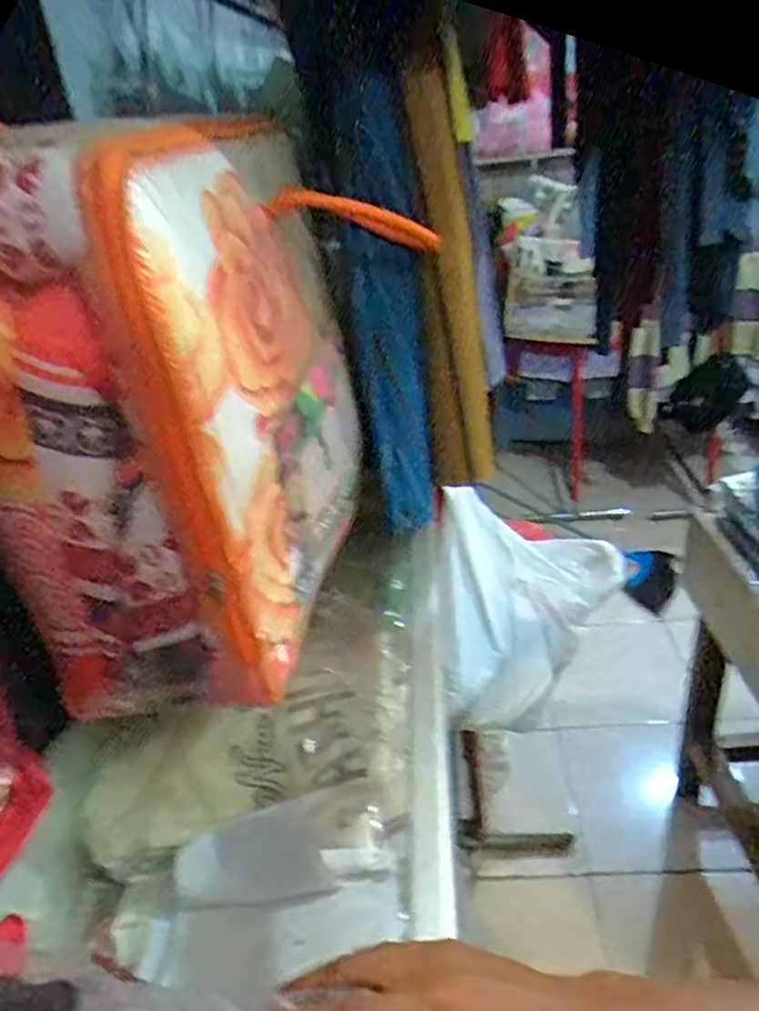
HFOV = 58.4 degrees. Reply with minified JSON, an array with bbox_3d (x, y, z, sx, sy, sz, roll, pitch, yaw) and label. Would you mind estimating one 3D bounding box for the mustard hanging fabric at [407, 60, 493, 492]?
[{"bbox_3d":[0.076,-0.211,0.708,0.059,0.420,0.093,0,31,13],"label":"mustard hanging fabric"}]

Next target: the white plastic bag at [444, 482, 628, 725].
[{"bbox_3d":[0.237,0.134,1.104,0.133,0.394,0.478,20,40,38],"label":"white plastic bag"}]

